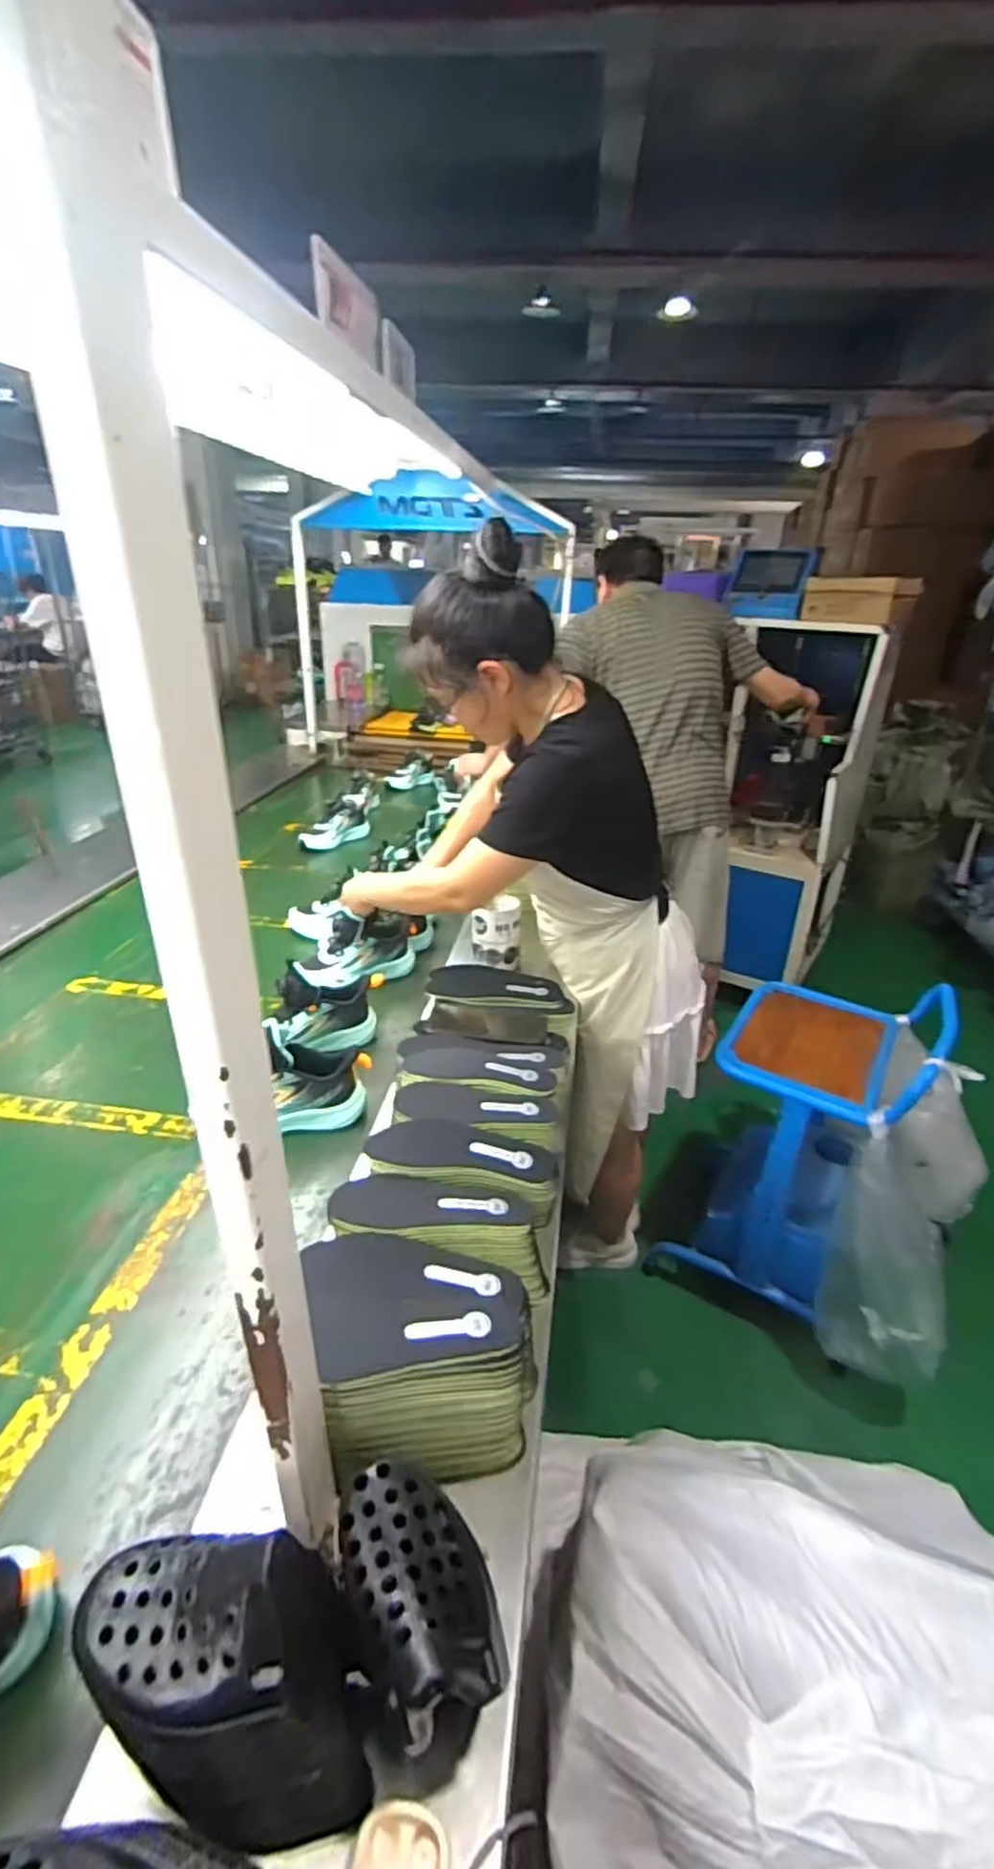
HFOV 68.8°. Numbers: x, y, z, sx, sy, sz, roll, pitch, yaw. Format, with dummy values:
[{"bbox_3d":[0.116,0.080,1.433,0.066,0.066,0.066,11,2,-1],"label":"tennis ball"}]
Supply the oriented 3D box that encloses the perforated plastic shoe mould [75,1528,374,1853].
[{"bbox_3d":[-0.146,0.390,0.383,0.147,0.130,0.090,2,27,2],"label":"perforated plastic shoe mould"}]

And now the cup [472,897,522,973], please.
[{"bbox_3d":[-0.004,0.000,1.284,0.094,0.107,0.079,1,27,0],"label":"cup"}]

